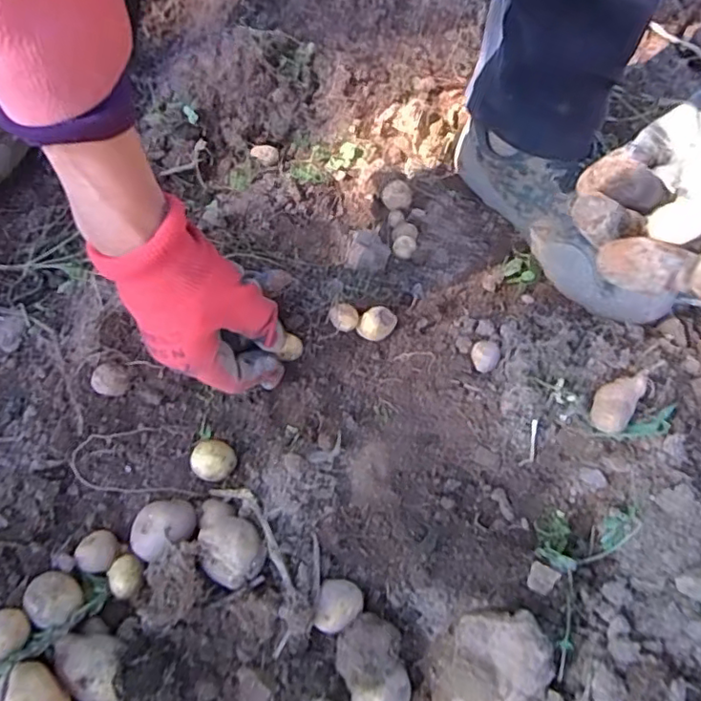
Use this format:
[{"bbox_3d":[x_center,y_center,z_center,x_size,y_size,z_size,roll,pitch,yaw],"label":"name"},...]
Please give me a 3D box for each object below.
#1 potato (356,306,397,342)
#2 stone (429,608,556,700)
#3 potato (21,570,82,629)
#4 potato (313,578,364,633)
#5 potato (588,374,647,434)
[{"bbox_3d":[0.018,-0.017,0.404,0.020,0.021,0.025,39,73,14],"label":"potato"},{"bbox_3d":[0.075,0.172,0.321,0.065,0.038,0.046,-21,69,-13],"label":"stone"},{"bbox_3d":[-0.169,0.142,0.333,0.029,0.022,0.029,-1,68,-1],"label":"potato"},{"bbox_3d":[-0.006,0.151,0.343,0.026,0.019,0.029,11,68,4],"label":"potato"},{"bbox_3d":[0.167,0.033,0.366,0.024,0.015,0.041,29,64,6],"label":"potato"}]

